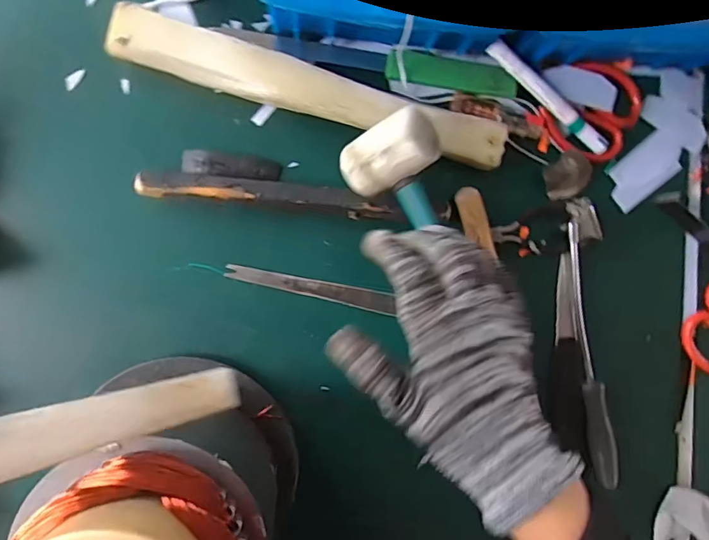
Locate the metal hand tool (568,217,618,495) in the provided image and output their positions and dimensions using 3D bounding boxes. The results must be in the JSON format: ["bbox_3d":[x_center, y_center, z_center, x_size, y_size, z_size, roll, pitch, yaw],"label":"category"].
[{"bbox_3d":[0.222,0.080,0.470,0.021,0.020,0.247,-8,93,-5],"label":"metal hand tool"}]

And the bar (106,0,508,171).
[{"bbox_3d":[-0.033,-0.149,0.428,0.333,0.034,0.039,16,93,-6],"label":"bar"}]

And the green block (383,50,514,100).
[{"bbox_3d":[0.087,-0.174,0.445,0.117,0.015,0.025,7,94,-5],"label":"green block"}]

